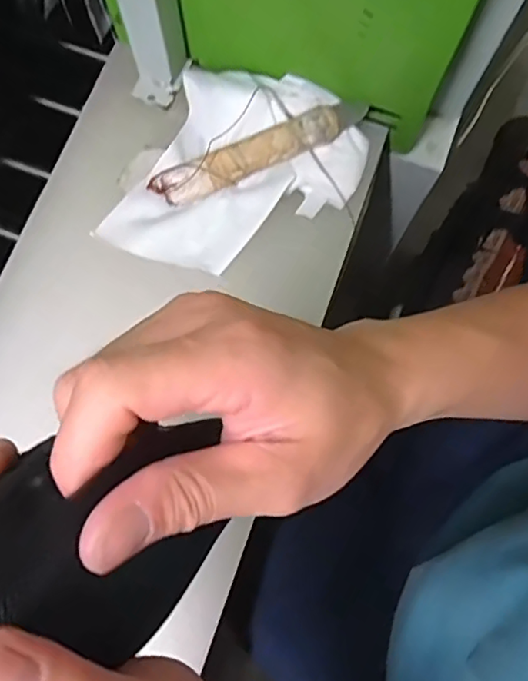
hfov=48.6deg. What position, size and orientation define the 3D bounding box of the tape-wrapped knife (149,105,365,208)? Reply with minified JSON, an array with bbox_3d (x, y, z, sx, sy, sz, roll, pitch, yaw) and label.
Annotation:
[{"bbox_3d":[-0.001,-0.147,0.451,0.173,0.024,0.030,-21,77,-7],"label":"tape-wrapped knife"}]

